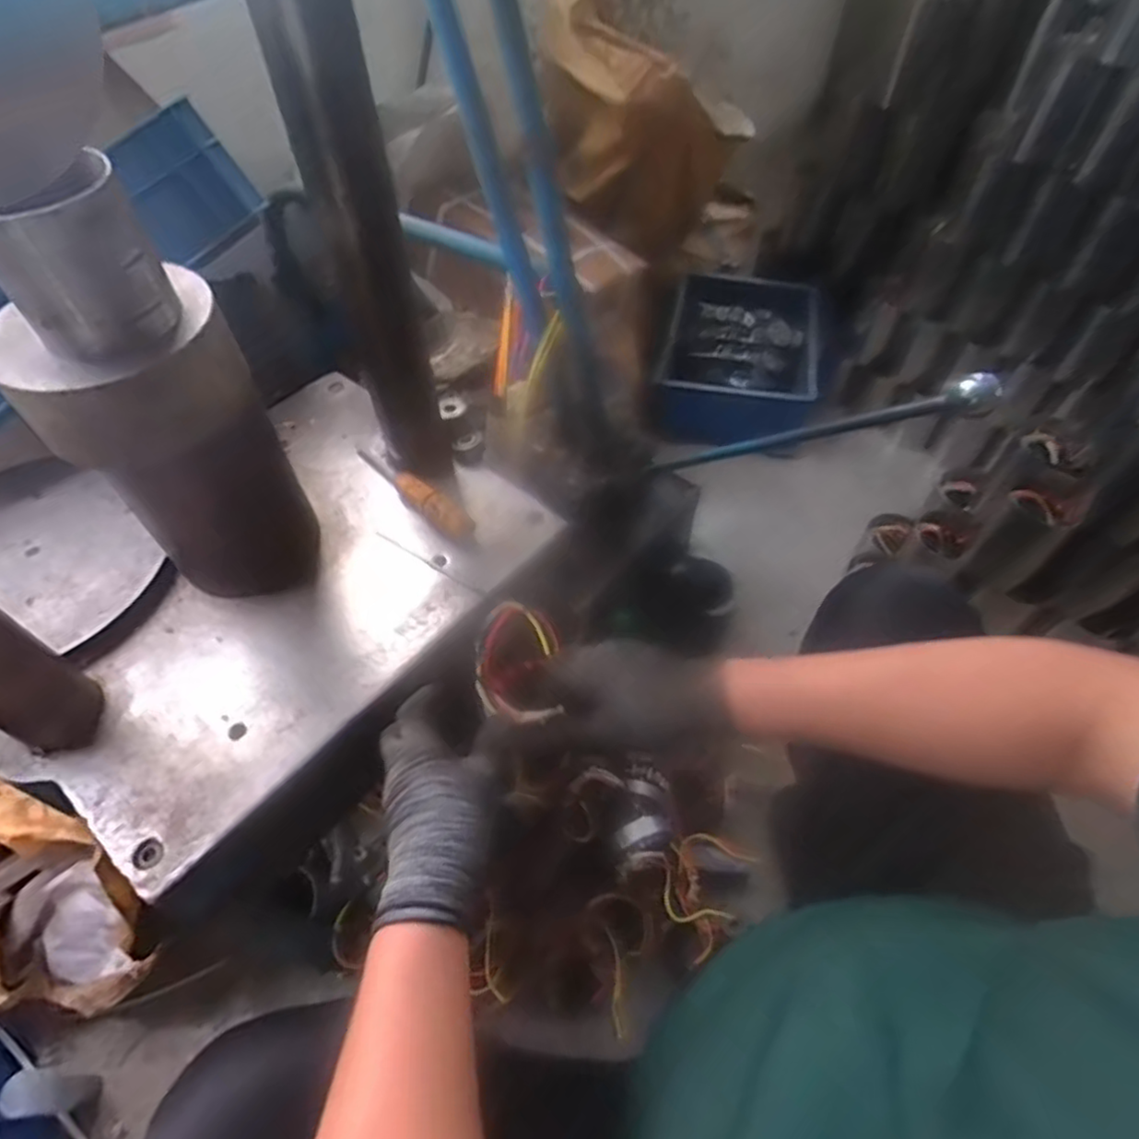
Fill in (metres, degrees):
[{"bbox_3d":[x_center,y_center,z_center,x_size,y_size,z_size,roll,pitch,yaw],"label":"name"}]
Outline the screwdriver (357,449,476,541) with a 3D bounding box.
[{"bbox_3d":[-0.167,-0.084,0.688,0.183,0.033,0.024,35,62,25],"label":"screwdriver"}]

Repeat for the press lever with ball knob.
[{"bbox_3d":[0.186,-0.113,0.597,0.026,0.029,0.377,-37,16,-23],"label":"press lever with ball knob"}]

